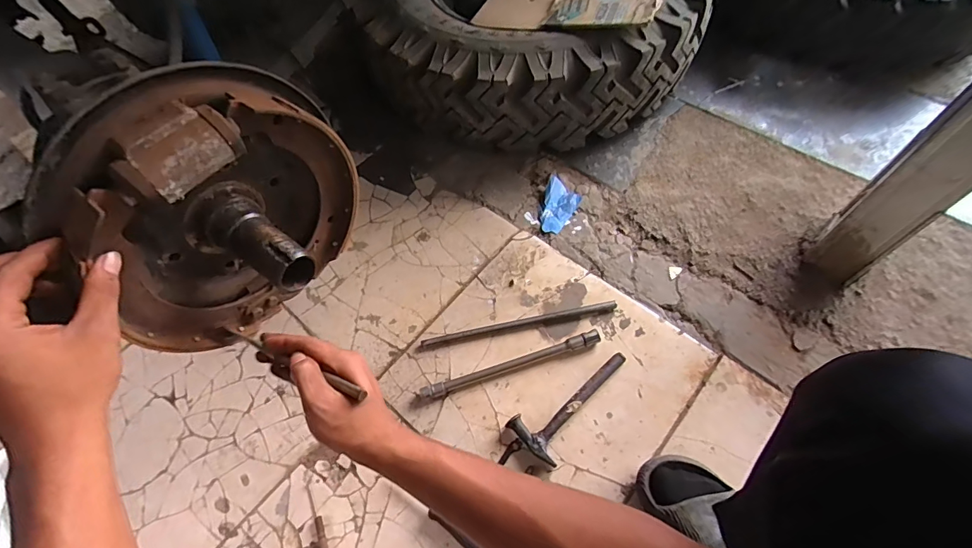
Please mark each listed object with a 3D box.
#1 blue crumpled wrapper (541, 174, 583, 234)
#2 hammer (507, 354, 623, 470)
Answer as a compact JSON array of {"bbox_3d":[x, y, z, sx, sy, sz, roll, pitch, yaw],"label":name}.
[{"bbox_3d":[0.148,-0.137,0.857,0.066,0.016,0.131,13,64,11],"label":"blue crumpled wrapper"},{"bbox_3d":[0.127,0.184,0.660,0.082,0.023,0.199,38,71,21],"label":"hammer"}]

